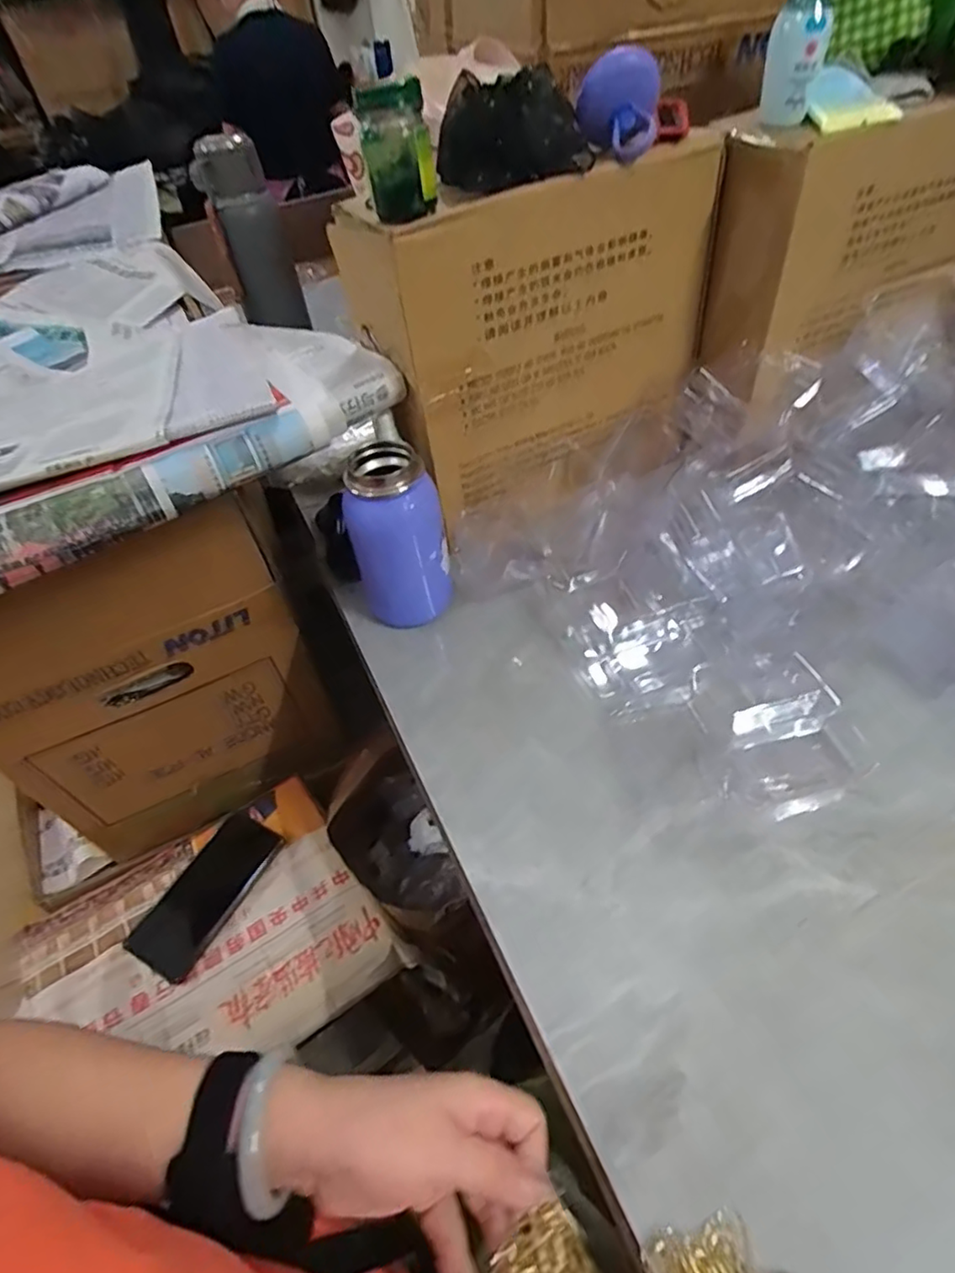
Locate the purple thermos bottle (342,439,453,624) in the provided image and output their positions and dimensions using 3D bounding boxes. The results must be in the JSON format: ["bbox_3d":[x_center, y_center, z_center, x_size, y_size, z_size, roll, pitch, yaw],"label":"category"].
[{"bbox_3d":[-0.064,-0.074,0.496,0.071,0.140,0.061,-29,52,-17],"label":"purple thermos bottle"}]

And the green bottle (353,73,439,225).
[{"bbox_3d":[-0.050,-0.300,0.384,0.042,0.064,0.036,-6,48,1],"label":"green bottle"}]

